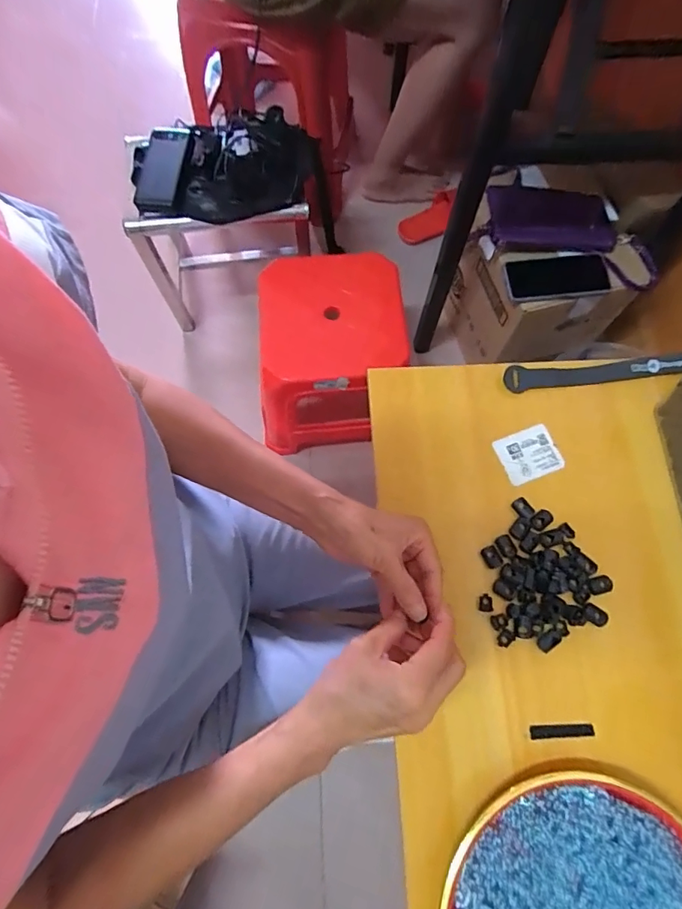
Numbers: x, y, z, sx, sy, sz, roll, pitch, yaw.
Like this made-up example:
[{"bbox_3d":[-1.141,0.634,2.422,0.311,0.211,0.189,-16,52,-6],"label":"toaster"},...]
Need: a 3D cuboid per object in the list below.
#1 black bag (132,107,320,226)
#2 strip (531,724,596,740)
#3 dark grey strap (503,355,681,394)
[{"bbox_3d":[-0.203,-0.484,0.777,0.300,0.091,0.183,7,72,3],"label":"black bag"},{"bbox_3d":[0.184,0.231,0.394,0.053,0.004,0.010,-1,72,0],"label":"strip"},{"bbox_3d":[0.264,-0.083,0.485,0.188,0.014,0.024,-3,72,-1],"label":"dark grey strap"}]

